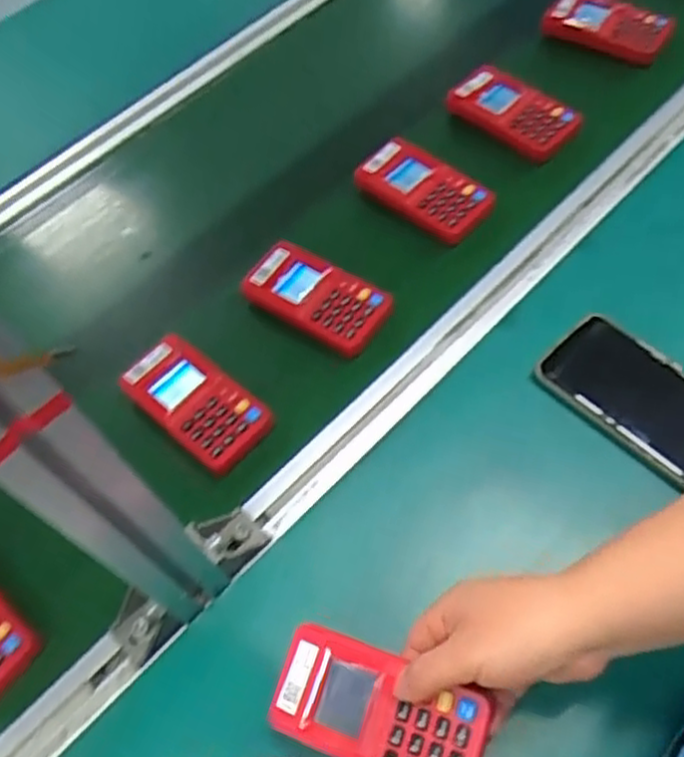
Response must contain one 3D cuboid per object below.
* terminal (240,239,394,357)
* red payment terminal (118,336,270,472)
[{"bbox_3d":[-0.022,-0.068,0.604,0.119,0.027,0.063,30,64,15],"label":"terminal"},{"bbox_3d":[-0.114,0.020,0.564,0.123,0.023,0.062,38,66,19],"label":"red payment terminal"}]

